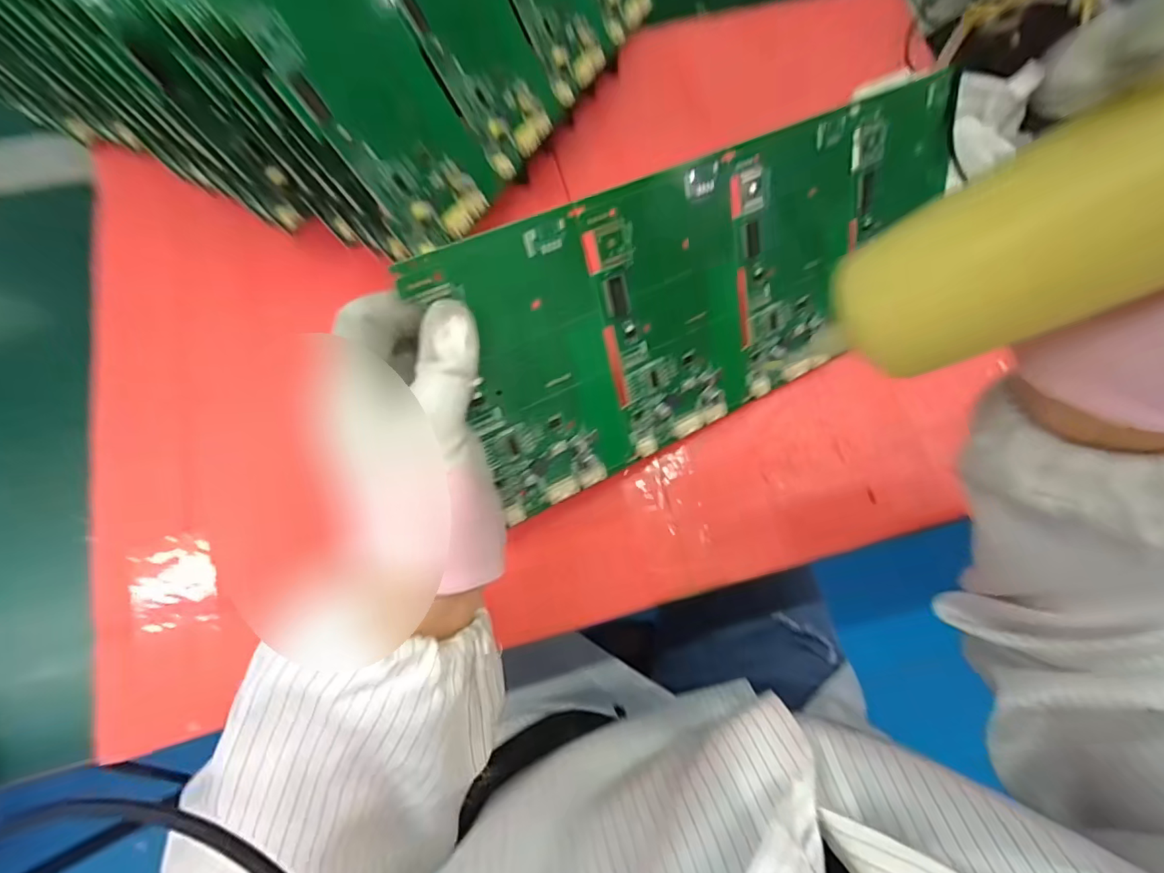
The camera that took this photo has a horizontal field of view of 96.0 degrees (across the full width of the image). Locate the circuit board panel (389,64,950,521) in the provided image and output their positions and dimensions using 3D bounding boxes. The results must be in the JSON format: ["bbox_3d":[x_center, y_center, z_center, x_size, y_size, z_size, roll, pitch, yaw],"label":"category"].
[{"bbox_3d":[0.080,-0.076,0.280,0.301,0.137,0.007,-26,33,-15],"label":"circuit board panel"}]

